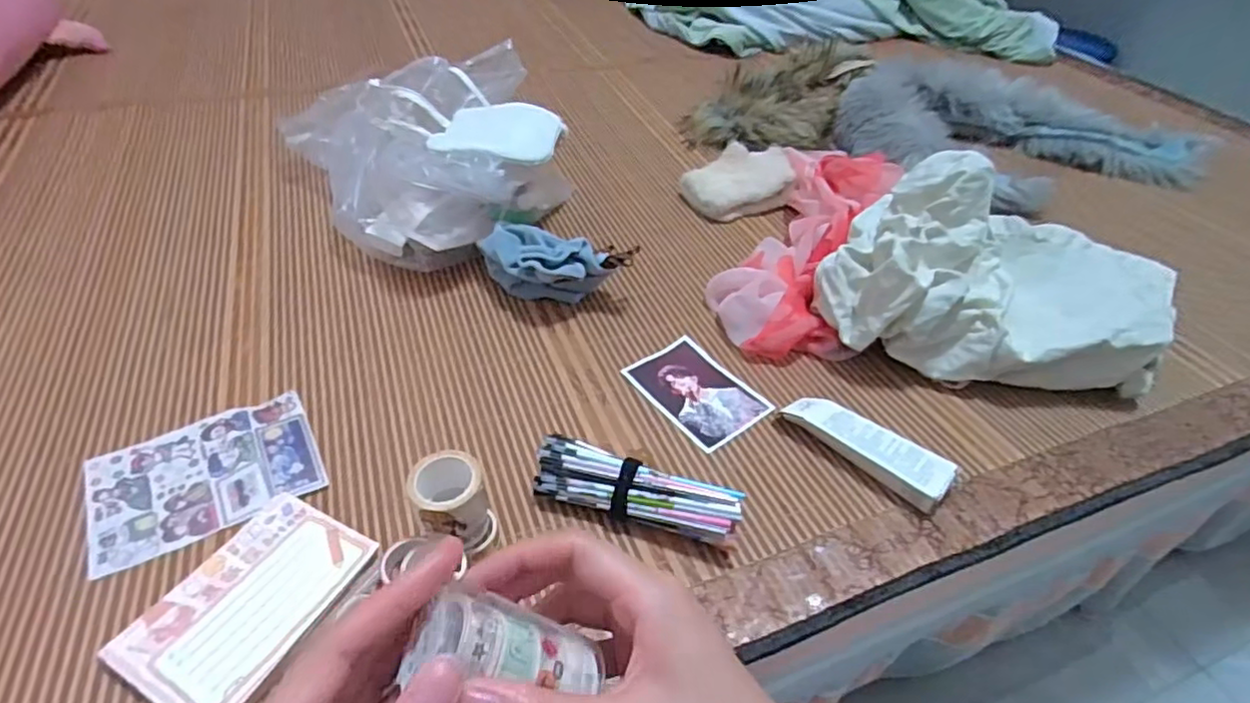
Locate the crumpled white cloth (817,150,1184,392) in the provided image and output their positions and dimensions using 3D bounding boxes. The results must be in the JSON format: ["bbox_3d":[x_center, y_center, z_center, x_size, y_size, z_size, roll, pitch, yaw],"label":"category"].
[{"bbox_3d":[0.331,-0.062,0.541,0.327,0.137,0.170,2,44,-3],"label":"crumpled white cloth"}]

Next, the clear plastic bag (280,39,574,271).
[{"bbox_3d":[-0.197,-0.224,0.679,0.257,0.109,0.312,-24,50,-26],"label":"clear plastic bag"}]

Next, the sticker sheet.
[{"bbox_3d":[-0.284,0.083,0.433,0.135,0.007,0.098,-22,49,-25],"label":"sticker sheet"}]

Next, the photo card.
[{"bbox_3d":[0.059,0.030,0.516,0.074,0.005,0.105,-27,51,-28],"label":"photo card"}]

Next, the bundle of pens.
[{"bbox_3d":[0.006,0.095,0.416,0.131,0.036,0.033,16,45,12],"label":"bundle of pens"}]

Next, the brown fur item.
[{"bbox_3d":[0.246,-0.382,0.923,0.169,0.076,0.397,27,48,23],"label":"brown fur item"}]

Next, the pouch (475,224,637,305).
[{"bbox_3d":[-0.066,-0.072,0.576,0.140,0.058,0.058,10,44,7],"label":"pouch"}]

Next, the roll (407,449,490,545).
[{"bbox_3d":[-0.102,0.083,0.369,0.040,0.031,0.045,-11,46,-15],"label":"roll"}]

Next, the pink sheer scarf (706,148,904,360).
[{"bbox_3d":[0.182,-0.118,0.646,0.143,0.062,0.339,18,45,14],"label":"pink sheer scarf"}]

